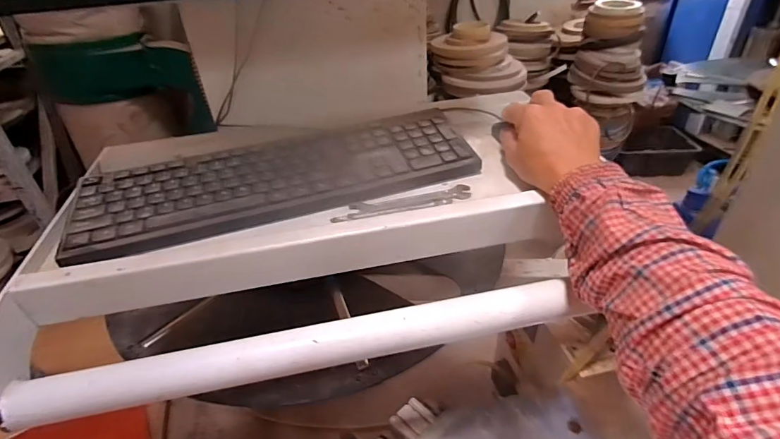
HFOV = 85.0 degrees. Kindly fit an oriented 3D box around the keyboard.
[{"bbox_3d":[-0.120,-0.051,0.477,0.428,0.034,0.120,-13,36,-14],"label":"keyboard"}]

